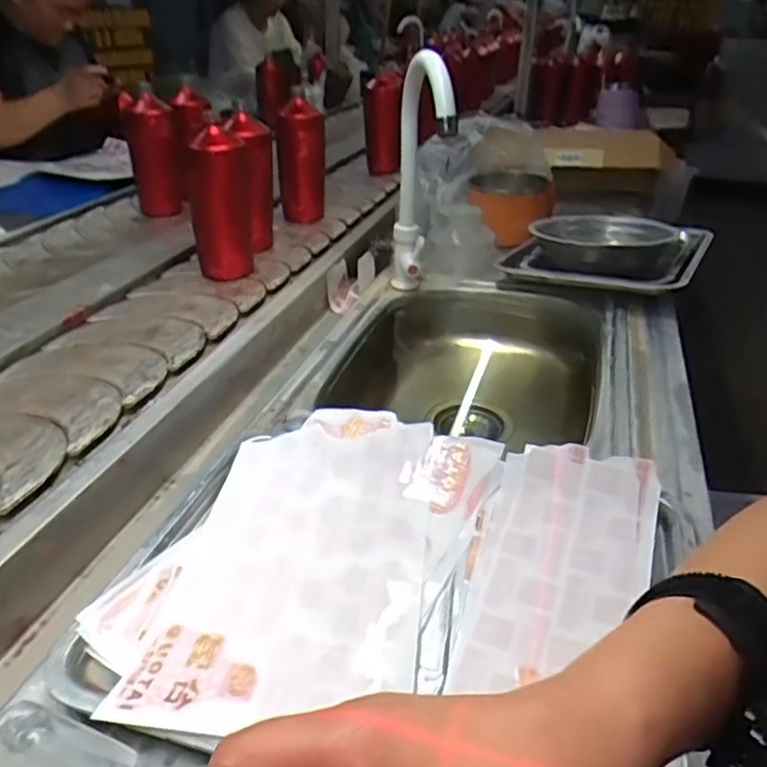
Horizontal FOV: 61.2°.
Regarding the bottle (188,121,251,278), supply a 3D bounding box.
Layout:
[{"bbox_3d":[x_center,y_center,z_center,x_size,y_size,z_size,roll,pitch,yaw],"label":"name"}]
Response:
[{"bbox_3d":[-0.221,-0.240,0.880,0.071,0.192,0.069,-7,32,-19],"label":"bottle"}]

